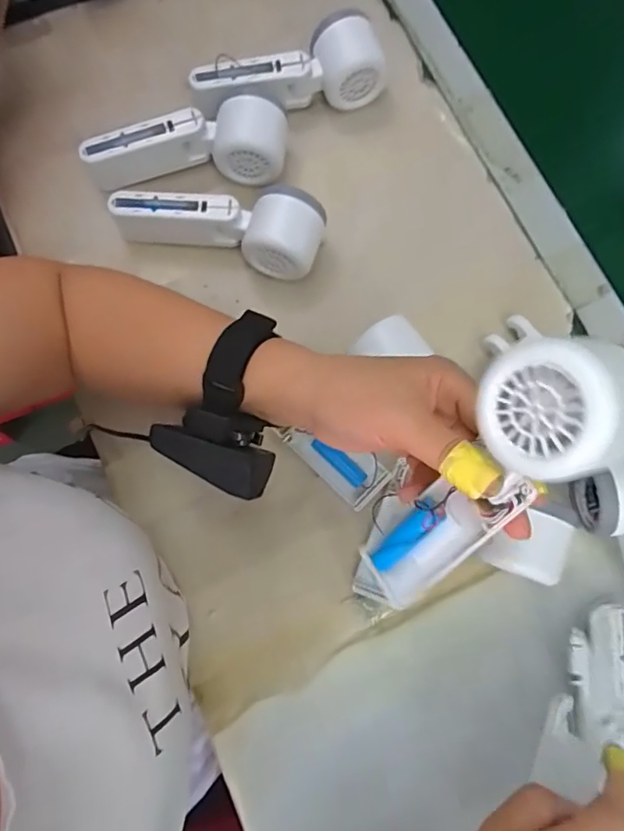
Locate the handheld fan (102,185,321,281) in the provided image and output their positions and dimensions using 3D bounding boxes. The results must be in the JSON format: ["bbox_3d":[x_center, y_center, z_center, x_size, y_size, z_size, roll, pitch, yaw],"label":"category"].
[{"bbox_3d":[-0.076,-0.160,0.448,0.170,0.057,0.057,14,78,1],"label":"handheld fan"}]

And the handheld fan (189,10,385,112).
[{"bbox_3d":[-0.020,-0.305,0.476,0.164,0.059,0.045,-8,79,-4],"label":"handheld fan"}]

